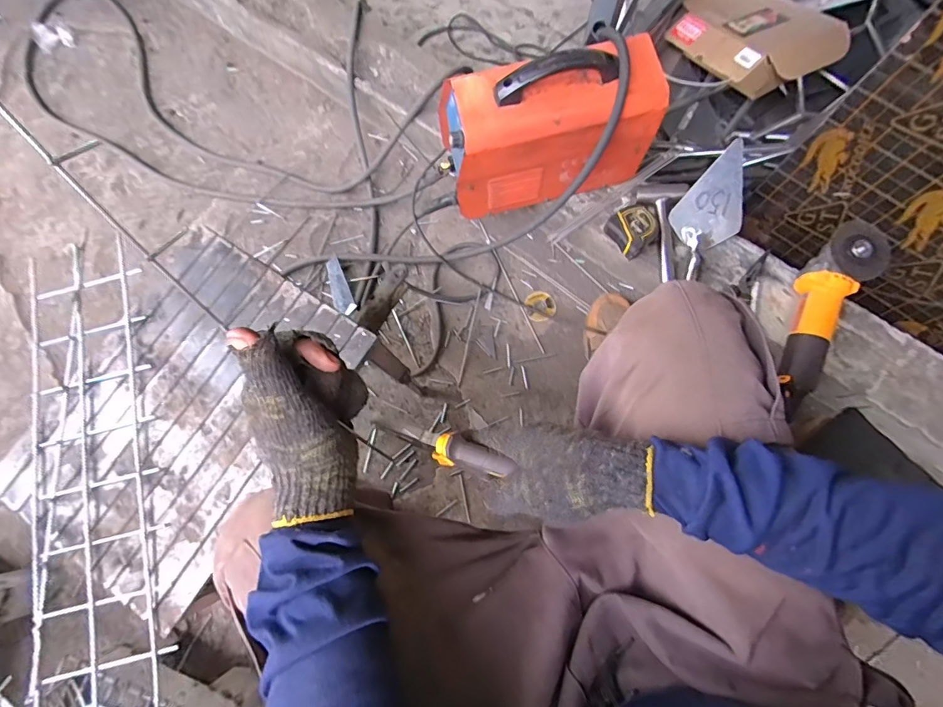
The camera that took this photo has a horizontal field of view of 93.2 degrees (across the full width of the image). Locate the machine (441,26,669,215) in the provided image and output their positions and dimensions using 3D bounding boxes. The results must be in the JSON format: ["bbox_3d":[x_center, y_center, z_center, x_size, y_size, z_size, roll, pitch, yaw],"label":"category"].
[{"bbox_3d":[0.121,-0.370,0.728,0.325,0.220,0.148,-10,76,-2],"label":"machine"}]

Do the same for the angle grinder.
[{"bbox_3d":[0.576,-0.063,0.719,0.097,0.088,0.295,21,93,6],"label":"angle grinder"}]

